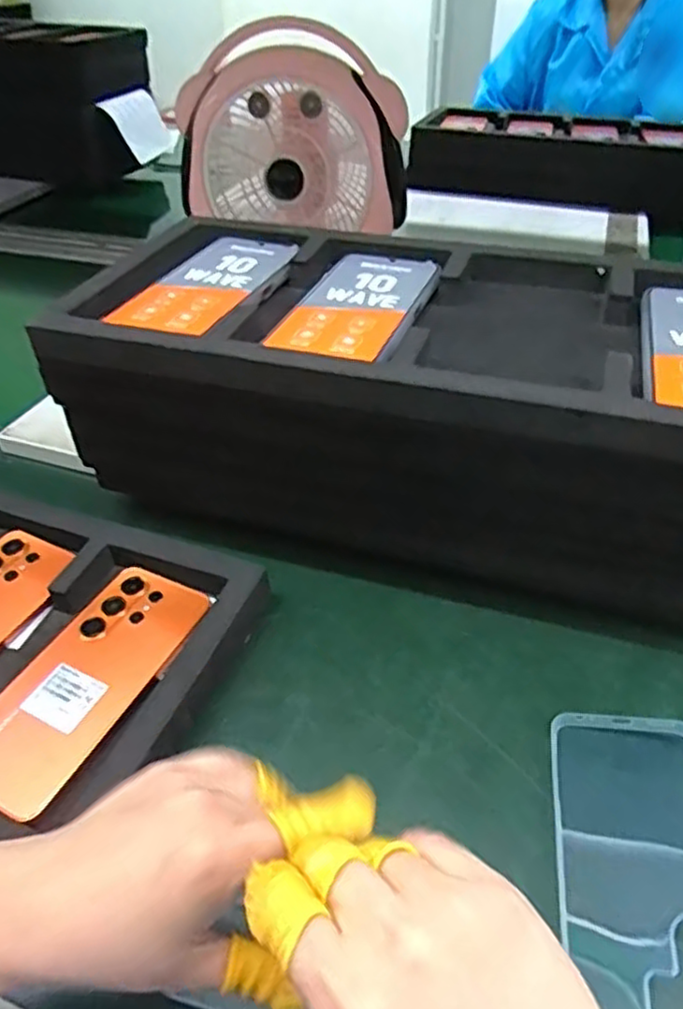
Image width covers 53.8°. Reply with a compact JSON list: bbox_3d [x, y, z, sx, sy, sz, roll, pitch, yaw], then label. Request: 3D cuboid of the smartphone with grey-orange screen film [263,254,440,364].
[{"bbox_3d":[0.013,-0.139,0.470,0.082,0.009,0.161,13,42,15],"label":"smartphone with grey-orange screen film"}]

